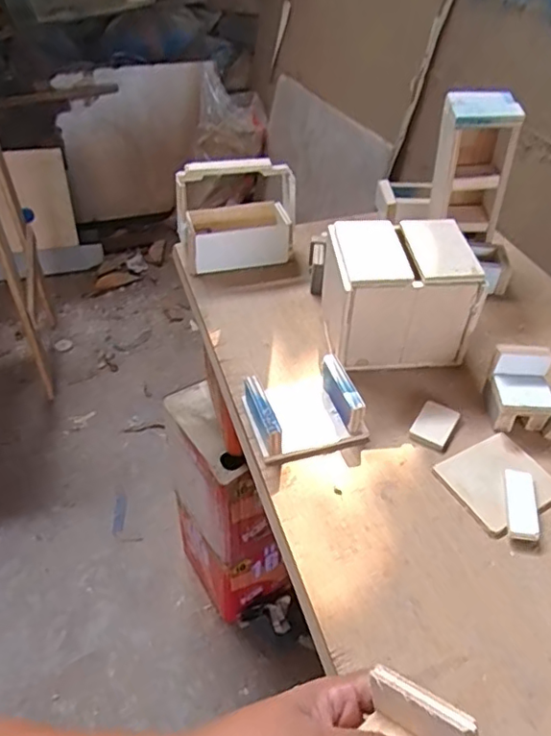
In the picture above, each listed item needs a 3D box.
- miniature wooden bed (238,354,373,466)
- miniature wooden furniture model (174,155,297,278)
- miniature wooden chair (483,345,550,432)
[{"bbox_3d":[0.029,0.043,0.643,0.114,0.051,0.108,-14,45,-16],"label":"miniature wooden bed"},{"bbox_3d":[-0.058,-0.230,0.858,0.174,0.155,0.089,-12,45,-13],"label":"miniature wooden furniture model"},{"bbox_3d":[0.275,0.023,0.646,0.062,0.072,0.066,-1,43,-3],"label":"miniature wooden chair"}]

